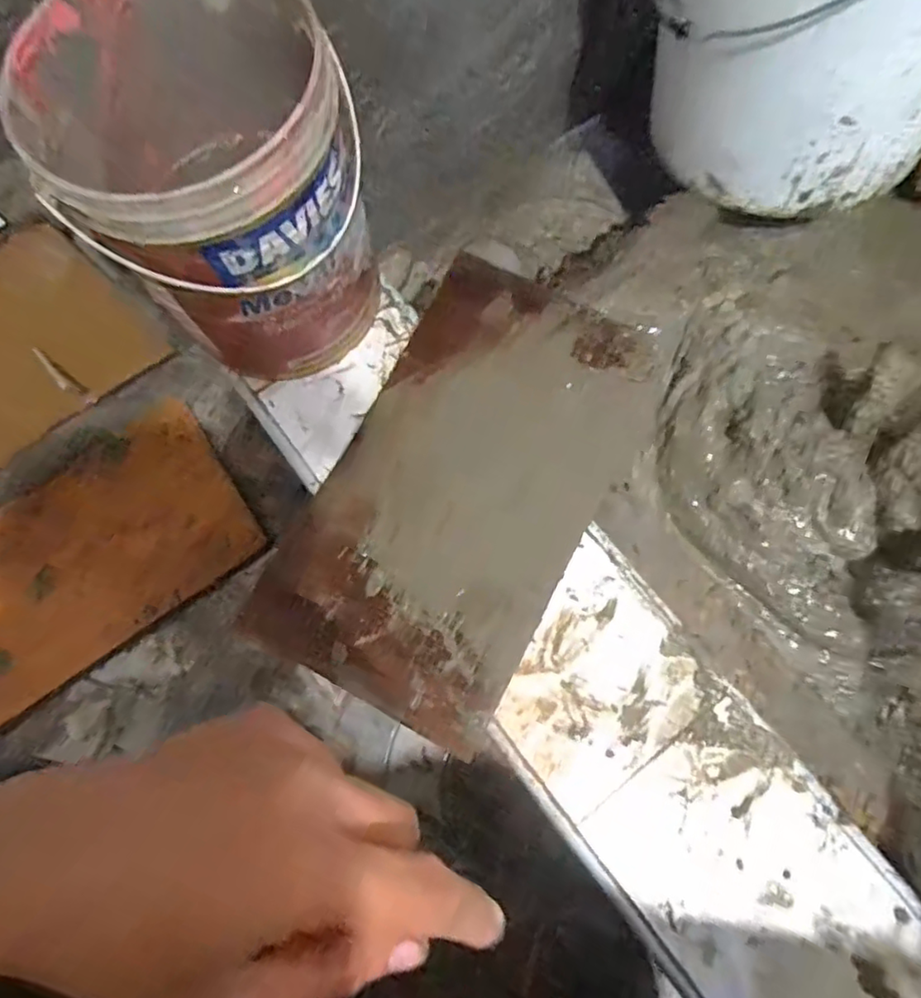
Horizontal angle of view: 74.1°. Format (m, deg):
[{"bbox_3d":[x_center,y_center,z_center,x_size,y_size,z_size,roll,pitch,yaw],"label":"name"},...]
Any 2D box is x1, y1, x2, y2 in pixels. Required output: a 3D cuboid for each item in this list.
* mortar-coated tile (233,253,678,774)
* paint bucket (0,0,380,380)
[{"bbox_3d":[0.004,-0.014,0.475,0.197,0.012,0.353,27,78,8],"label":"mortar-coated tile"},{"bbox_3d":[-0.161,-0.209,0.429,0.172,0.212,0.182,0,75,1],"label":"paint bucket"}]

